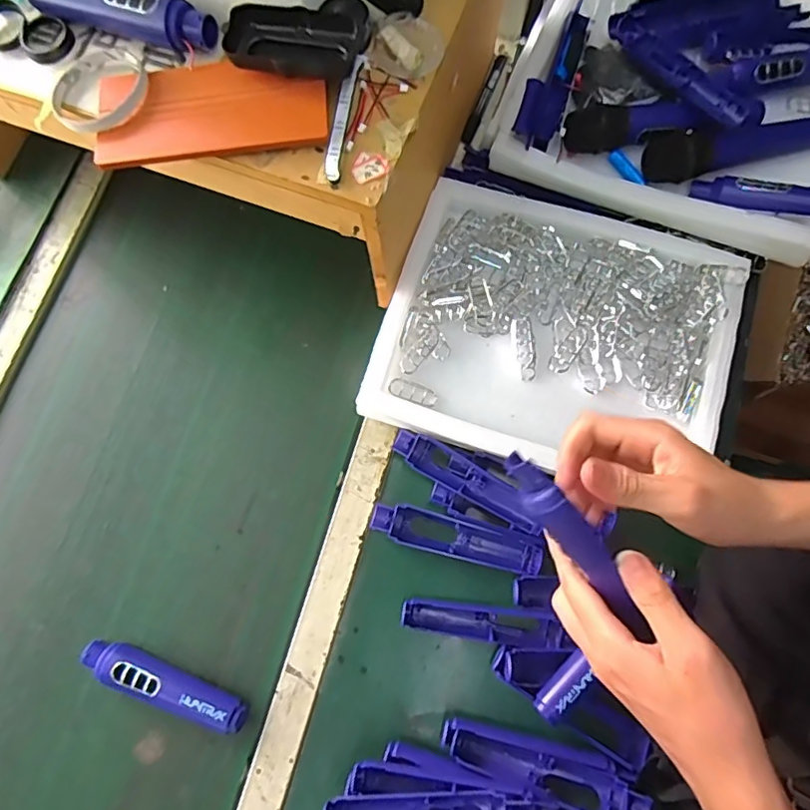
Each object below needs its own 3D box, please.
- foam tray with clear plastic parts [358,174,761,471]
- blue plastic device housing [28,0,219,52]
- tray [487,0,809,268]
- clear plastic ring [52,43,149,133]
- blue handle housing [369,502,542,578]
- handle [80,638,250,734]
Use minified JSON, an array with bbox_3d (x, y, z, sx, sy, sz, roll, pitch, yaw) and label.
[{"bbox_3d":[0.158,-0.072,0.609,0.344,0.055,0.284,17,76,7],"label":"foam tray with clear plastic parts"},{"bbox_3d":[-0.245,-0.339,0.480,0.178,0.030,0.027,18,76,7],"label":"blue plastic device housing"},{"bbox_3d":[0.315,-0.353,0.623,0.377,0.084,0.315,21,77,7],"label":"tray"},{"bbox_3d":[-0.262,-0.270,0.478,0.092,0.012,0.082,41,80,12],"label":"clear plastic ring"},{"bbox_3d":[0.052,0.137,0.578,0.173,0.022,0.037,14,76,6],"label":"blue handle housing"},{"bbox_3d":[-0.235,0.271,0.544,0.174,0.025,0.034,19,76,7],"label":"handle"}]

